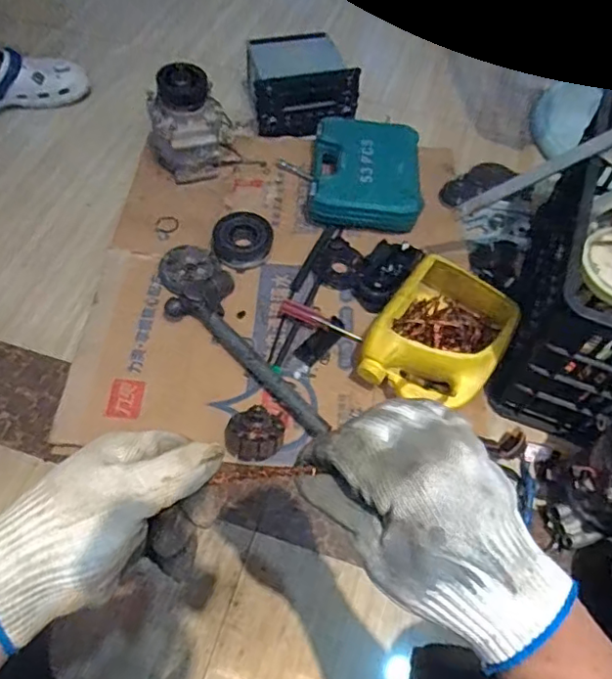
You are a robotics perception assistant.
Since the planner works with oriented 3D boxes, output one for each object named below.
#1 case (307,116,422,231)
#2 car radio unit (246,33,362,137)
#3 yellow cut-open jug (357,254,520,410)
[{"bbox_3d":[0.112,-0.310,1.077,0.203,0.078,0.245,6,58,0],"label":"case"},{"bbox_3d":[-0.010,-0.529,1.198,0.218,0.108,0.182,-8,60,-9],"label":"car radio unit"},{"bbox_3d":[0.199,-0.002,0.851,0.179,0.098,0.225,28,61,12],"label":"yellow cut-open jug"}]

